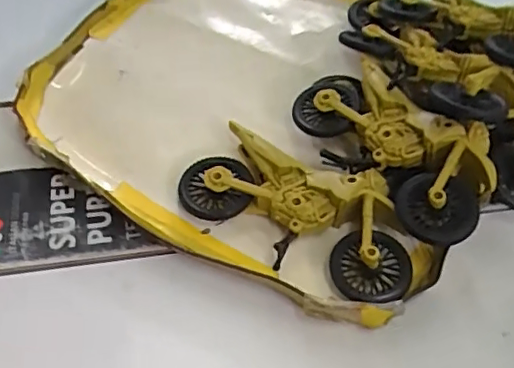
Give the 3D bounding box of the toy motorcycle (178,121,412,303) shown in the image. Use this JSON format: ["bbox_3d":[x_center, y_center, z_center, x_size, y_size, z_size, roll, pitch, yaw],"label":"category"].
[{"bbox_3d":[0.024,0.008,0.290,0.120,0.026,0.070,24,52,13],"label":"toy motorcycle"}]

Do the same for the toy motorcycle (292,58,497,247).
[{"bbox_3d":[0.074,-0.025,0.304,0.065,0.047,0.124,-27,58,-26],"label":"toy motorcycle"}]

